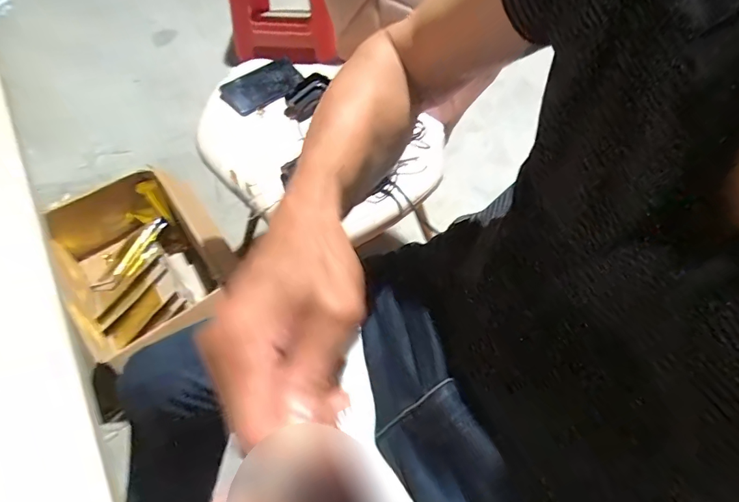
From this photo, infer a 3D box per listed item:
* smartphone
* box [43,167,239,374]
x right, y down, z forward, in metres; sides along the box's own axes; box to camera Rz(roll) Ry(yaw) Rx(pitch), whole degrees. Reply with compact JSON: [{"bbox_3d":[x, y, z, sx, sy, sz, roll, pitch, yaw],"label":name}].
[{"bbox_3d":[-0.206,-0.323,0.855,0.154,0.014,0.071,-42,97,-20],"label":"smartphone"},{"bbox_3d":[-0.526,0.049,1.077,0.361,0.215,0.469,-31,64,-18],"label":"box"}]

